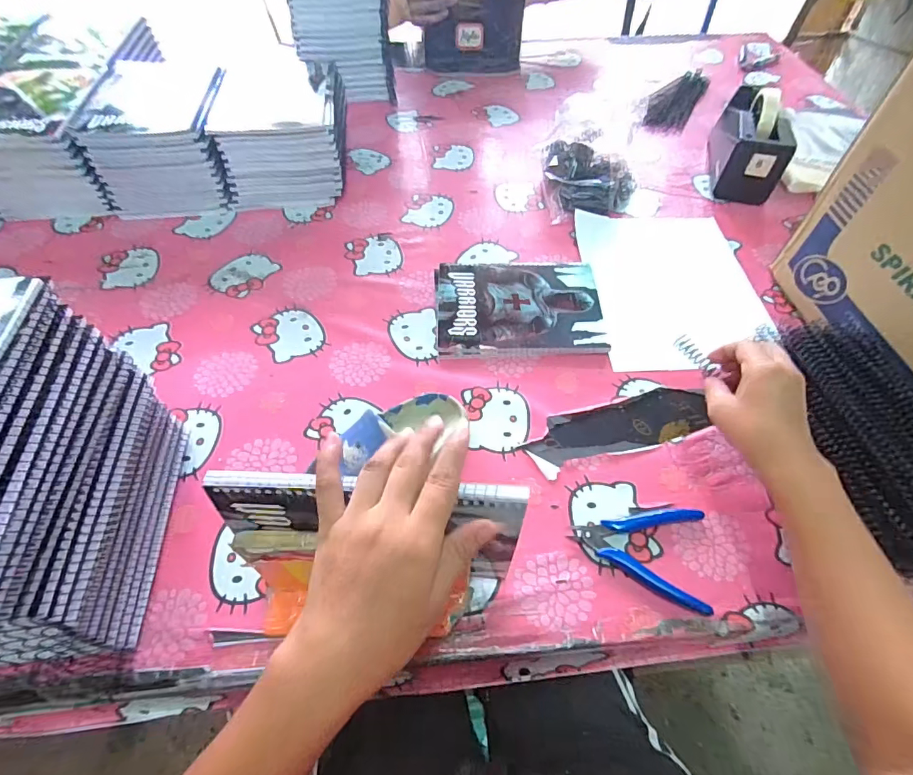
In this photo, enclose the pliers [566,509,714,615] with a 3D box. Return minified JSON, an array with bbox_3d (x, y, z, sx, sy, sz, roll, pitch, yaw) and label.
[{"bbox_3d":[0.161,0.137,0.418,0.112,0.008,0.085,13,55,8],"label":"pliers"}]

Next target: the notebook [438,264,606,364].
[{"bbox_3d":[0.075,-0.099,0.582,0.197,0.014,0.148,-2,55,-3],"label":"notebook"}]

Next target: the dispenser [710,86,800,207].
[{"bbox_3d":[0.452,-0.387,0.730,0.079,0.107,0.196,13,55,8],"label":"dispenser"}]

